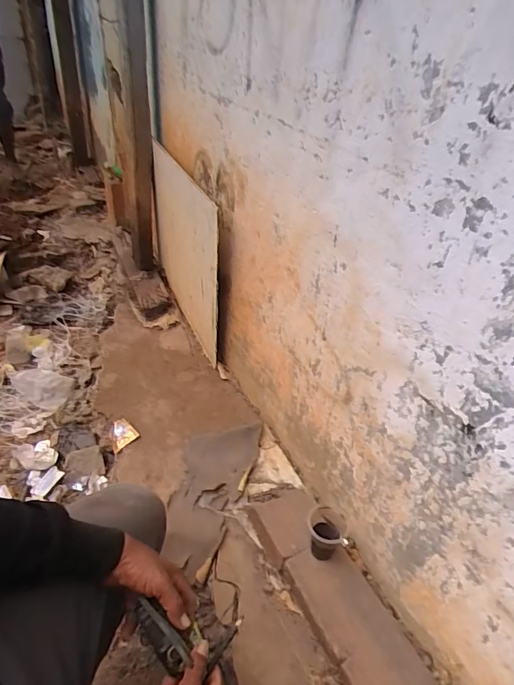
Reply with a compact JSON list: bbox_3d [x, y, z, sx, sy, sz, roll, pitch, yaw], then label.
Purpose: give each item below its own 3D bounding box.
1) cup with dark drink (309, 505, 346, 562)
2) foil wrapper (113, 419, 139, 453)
[{"bbox_3d":[0.119,0.344,0.770,0.064,0.090,0.059,4,37,-3],"label":"cup with dark drink"},{"bbox_3d":[-0.328,0.225,1.069,0.060,0.010,0.087,-20,48,0],"label":"foil wrapper"}]

